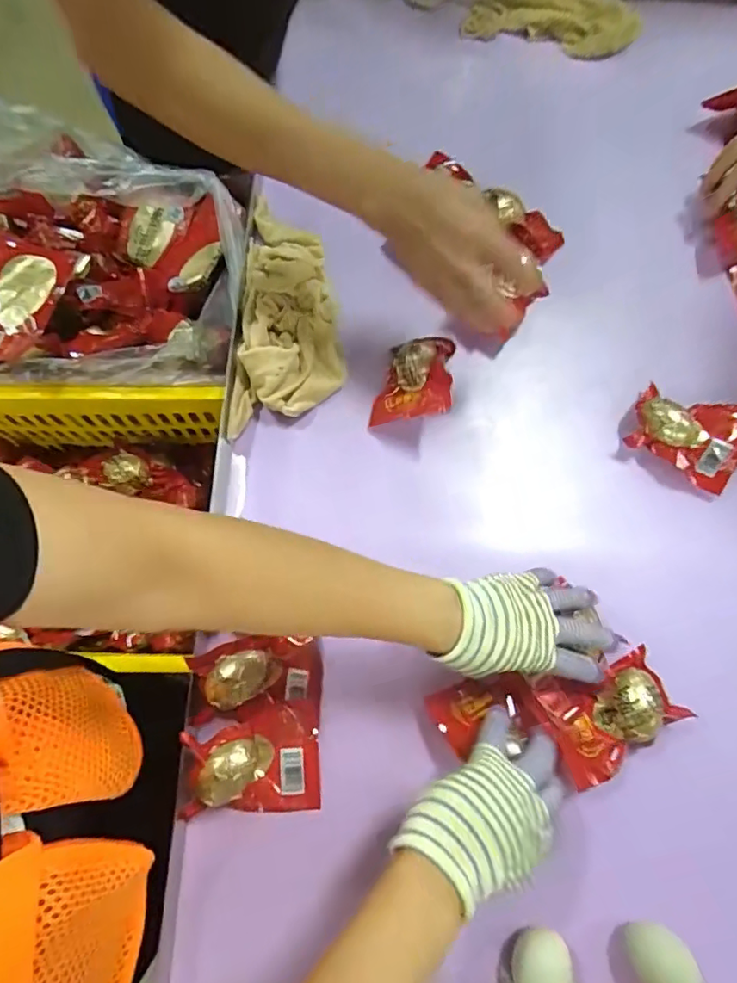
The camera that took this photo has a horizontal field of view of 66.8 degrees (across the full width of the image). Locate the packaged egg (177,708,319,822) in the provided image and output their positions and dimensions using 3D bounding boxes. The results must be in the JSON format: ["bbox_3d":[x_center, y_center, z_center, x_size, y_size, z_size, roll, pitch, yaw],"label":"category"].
[{"bbox_3d":[-0.099,0.232,0.471,0.109,0.041,0.082,-3,74,-2],"label":"packaged egg"}]

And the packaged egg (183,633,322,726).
[{"bbox_3d":[-0.098,0.164,0.490,0.108,0.042,0.065,-4,74,-2],"label":"packaged egg"}]

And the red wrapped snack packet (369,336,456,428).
[{"bbox_3d":[0.046,-0.116,0.577,0.075,0.047,0.087,5,74,0],"label":"red wrapped snack packet"}]

